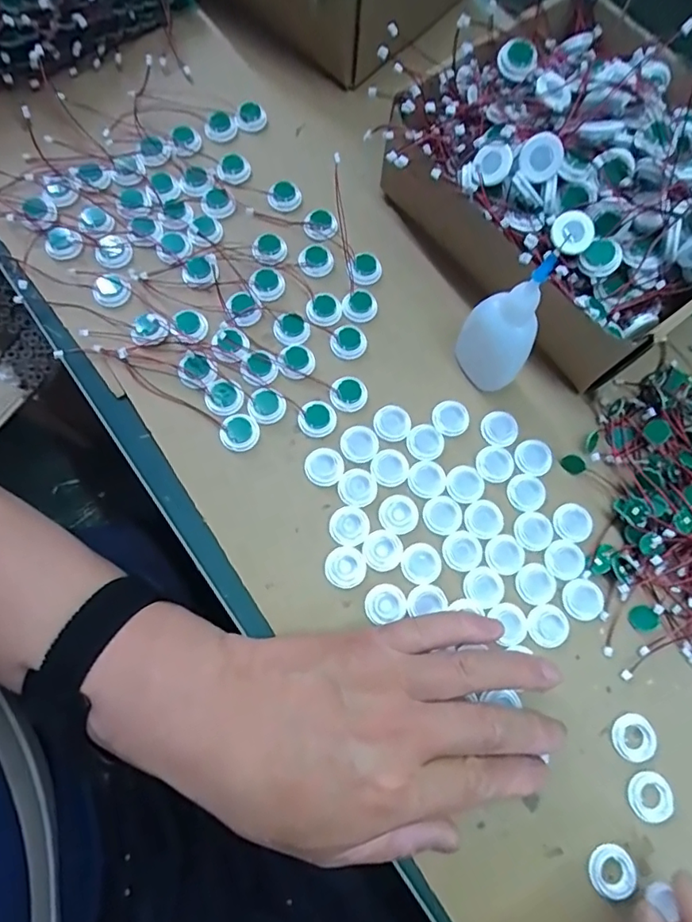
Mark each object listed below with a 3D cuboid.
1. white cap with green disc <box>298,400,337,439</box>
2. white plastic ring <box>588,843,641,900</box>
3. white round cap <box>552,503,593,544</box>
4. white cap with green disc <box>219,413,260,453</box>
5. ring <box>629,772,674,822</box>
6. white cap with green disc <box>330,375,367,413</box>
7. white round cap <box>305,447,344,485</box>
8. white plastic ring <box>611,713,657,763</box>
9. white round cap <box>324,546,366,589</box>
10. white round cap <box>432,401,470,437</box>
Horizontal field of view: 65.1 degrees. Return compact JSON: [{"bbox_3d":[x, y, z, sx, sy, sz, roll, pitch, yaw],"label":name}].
[{"bbox_3d":[-0.017,-0.026,0.328,0.021,0.004,0.023,1,74,-2],"label":"white cap with green disc"},{"bbox_3d":[0.133,0.206,0.271,0.023,0.004,0.022,1,74,-2],"label":"white plastic ring"},{"bbox_3d":[0.134,0.037,0.320,0.022,0.004,0.022,-20,75,-7],"label":"white round cap"},{"bbox_3d":[-0.063,-0.018,0.321,0.022,0.004,0.023,1,74,-2],"label":"white cap with green disc"},{"bbox_3d":[0.159,0.175,0.282,0.022,0.004,0.023,1,74,-2],"label":"ring"},{"bbox_3d":[0.002,-0.041,0.333,0.022,0.004,0.022,1,74,-2],"label":"white cap with green disc"},{"bbox_3d":[-0.013,0.003,0.322,0.022,0.004,0.022,1,74,-2],"label":"white round cap"},{"bbox_3d":[0.154,0.149,0.290,0.022,0.004,0.023,1,74,-2],"label":"white plastic ring"},{"bbox_3d":[0.000,0.060,0.305,0.022,0.004,0.022,1,74,-2],"label":"white round cap"},{"bbox_3d":[0.065,-0.027,0.334,0.022,0.004,0.022,1,74,-2],"label":"white round cap"}]

